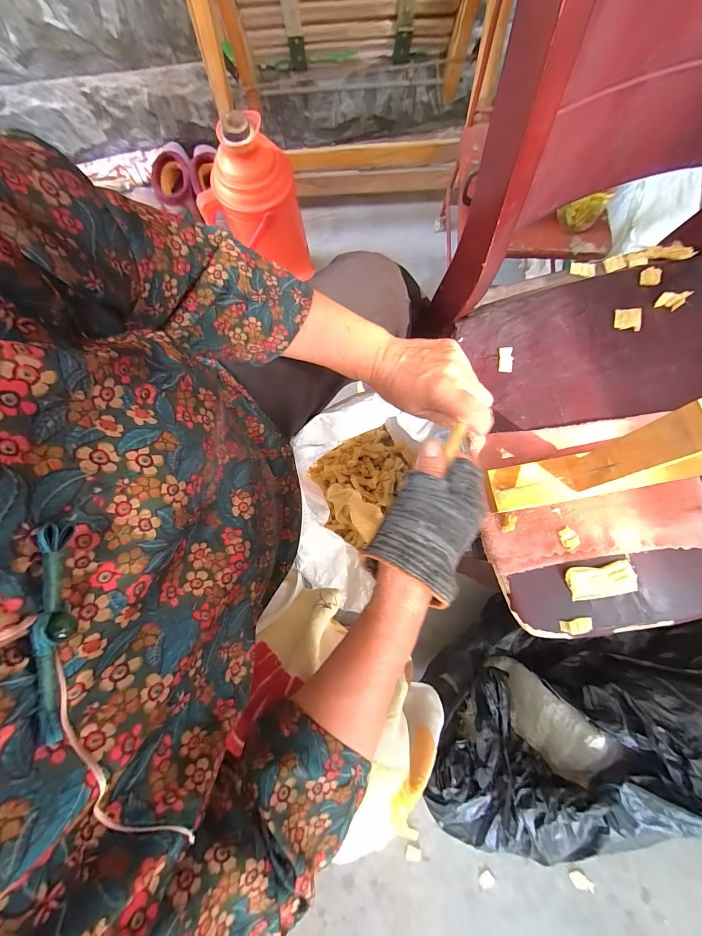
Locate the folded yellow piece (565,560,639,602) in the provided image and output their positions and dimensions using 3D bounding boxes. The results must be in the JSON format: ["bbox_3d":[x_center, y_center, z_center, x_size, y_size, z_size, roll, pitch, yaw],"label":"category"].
[{"bbox_3d":[0.259,0.116,0.362,0.069,0.006,0.033,-9,80,-1],"label":"folded yellow piece"}]

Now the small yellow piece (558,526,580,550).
[{"bbox_3d":[0.229,0.074,0.371,0.017,0.006,0.023,-13,80,-2],"label":"small yellow piece"}]

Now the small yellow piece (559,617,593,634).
[{"bbox_3d":[0.231,0.161,0.360,0.032,0.007,0.014,-1,80,1],"label":"small yellow piece"}]

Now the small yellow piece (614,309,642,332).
[{"bbox_3d":[0.337,-0.181,0.430,0.029,0.009,0.025,6,80,2],"label":"small yellow piece"}]

